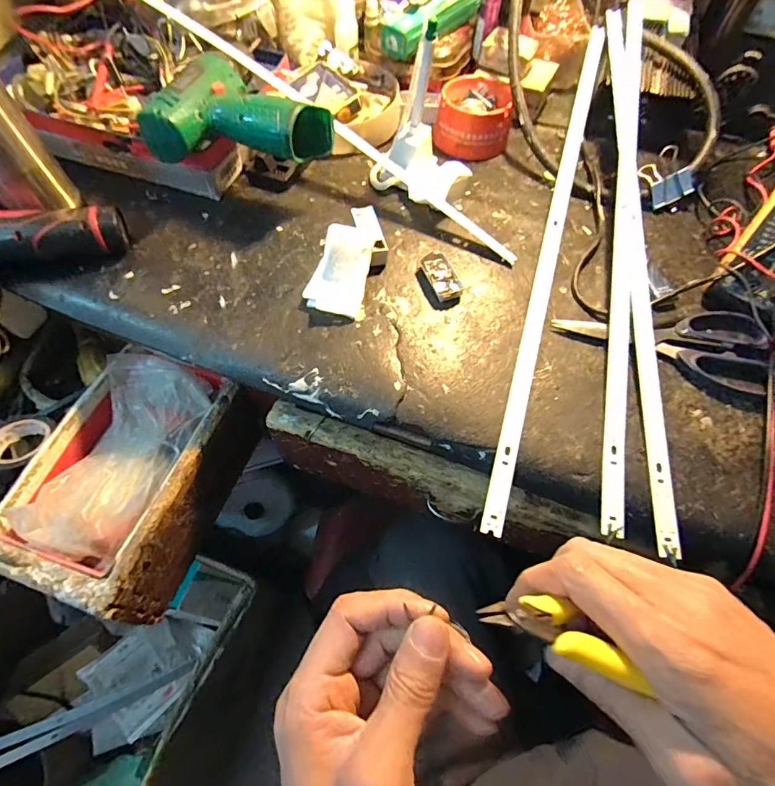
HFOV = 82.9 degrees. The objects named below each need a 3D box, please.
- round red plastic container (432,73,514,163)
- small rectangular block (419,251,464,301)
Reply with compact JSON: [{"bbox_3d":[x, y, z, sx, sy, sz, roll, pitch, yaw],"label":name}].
[{"bbox_3d":[0.096,-0.311,0.495,0.083,0.045,0.090,1,63,-2],"label":"round red plastic container"},{"bbox_3d":[0.050,-0.105,0.398,0.028,0.010,0.051,-18,65,-11],"label":"small rectangular block"}]

